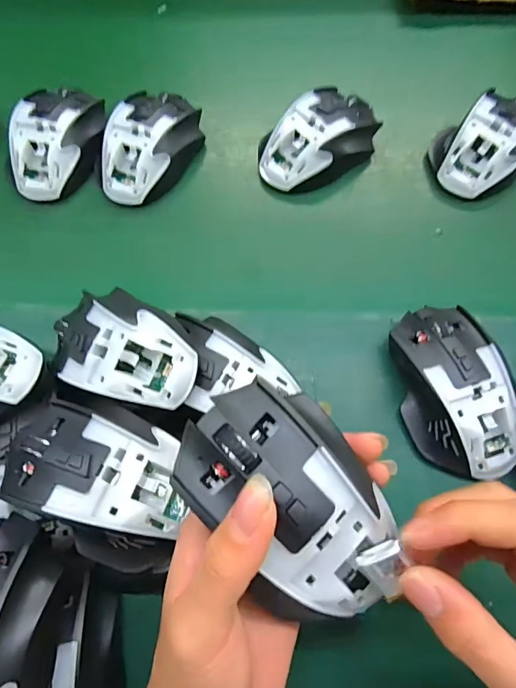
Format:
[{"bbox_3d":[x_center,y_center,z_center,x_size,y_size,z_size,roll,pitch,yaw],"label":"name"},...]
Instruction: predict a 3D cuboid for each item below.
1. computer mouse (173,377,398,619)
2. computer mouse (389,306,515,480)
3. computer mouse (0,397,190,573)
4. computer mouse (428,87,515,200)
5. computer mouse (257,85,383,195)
[{"bbox_3d":[0.016,0.067,0.186,0.066,0.036,0.103,-37,72,-13],"label":"computer mouse"},{"bbox_3d":[0.132,0.030,0.293,0.068,0.044,0.112,-8,68,-2],"label":"computer mouse"},{"bbox_3d":[-0.089,0.072,0.238,0.099,0.035,0.072,22,70,10],"label":"computer mouse"},{"bbox_3d":[0.195,-0.172,0.373,0.104,0.036,0.074,-36,72,-12],"label":"computer mouse"},{"bbox_3d":[0.053,-0.179,0.379,0.116,0.037,0.068,-38,72,-13],"label":"computer mouse"}]

